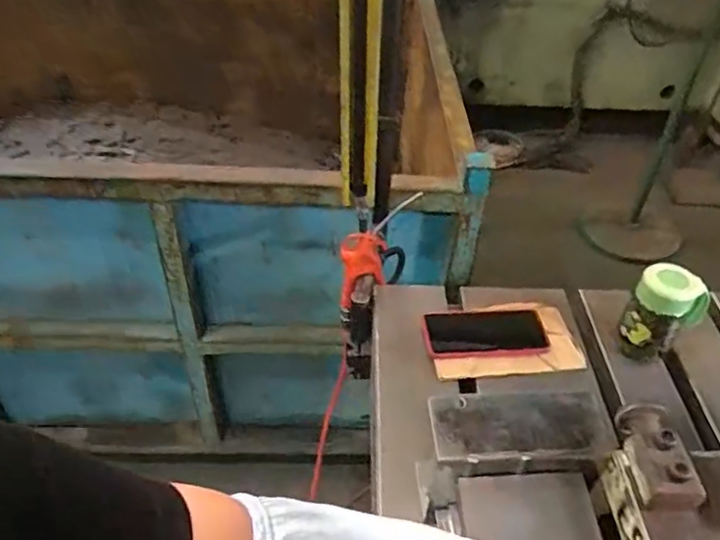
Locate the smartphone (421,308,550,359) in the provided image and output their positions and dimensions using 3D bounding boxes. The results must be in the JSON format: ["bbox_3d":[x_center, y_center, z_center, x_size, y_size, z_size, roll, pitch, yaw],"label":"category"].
[{"bbox_3d":[0.167,0.081,0.822,0.161,0.016,0.088,-3,42,-7],"label":"smartphone"}]

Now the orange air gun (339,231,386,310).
[{"bbox_3d":[0.004,0.004,0.904,0.067,0.119,0.047,2,42,-2],"label":"orange air gun"}]

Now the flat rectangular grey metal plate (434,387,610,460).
[{"bbox_3d":[0.154,0.146,0.581,0.167,0.021,0.067,-1,42,-6],"label":"flat rectangular grey metal plate"}]

